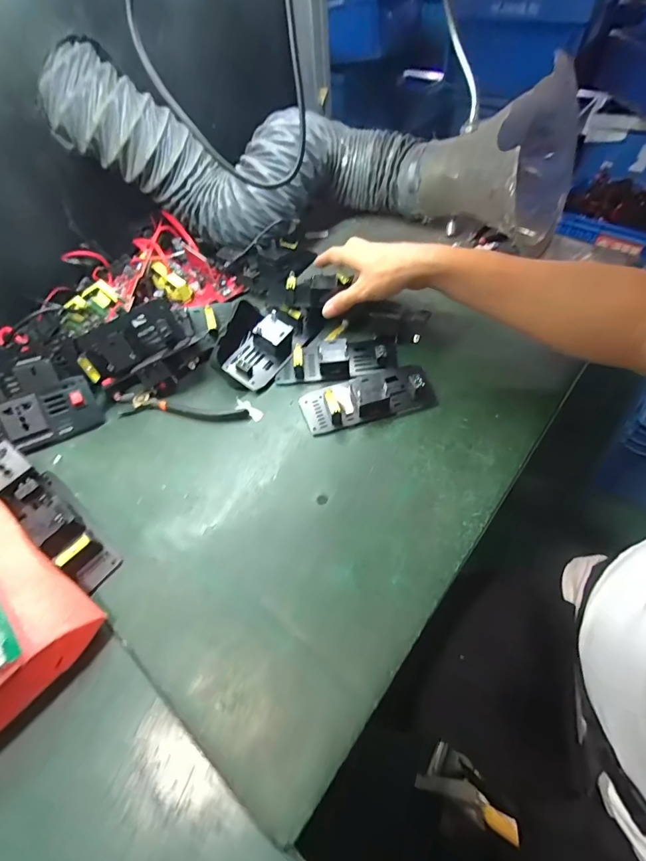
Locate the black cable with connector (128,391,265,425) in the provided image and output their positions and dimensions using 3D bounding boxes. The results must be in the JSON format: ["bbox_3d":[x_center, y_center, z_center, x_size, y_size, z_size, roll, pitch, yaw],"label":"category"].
[{"bbox_3d":[-0.142,-0.026,0.448,0.149,0.007,0.030,5,55,7],"label":"black cable with connector"}]

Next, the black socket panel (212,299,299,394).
[{"bbox_3d":[-0.079,-0.106,0.477,0.073,0.038,0.117,12,57,12],"label":"black socket panel"}]

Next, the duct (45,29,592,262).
[{"bbox_3d":[0.018,-0.374,0.544,0.648,0.220,0.205,5,55,8],"label":"duct"}]

